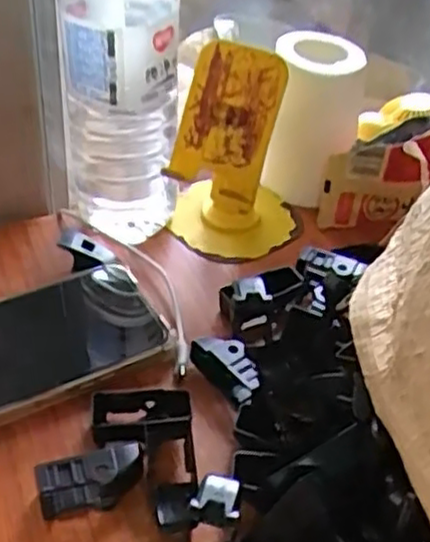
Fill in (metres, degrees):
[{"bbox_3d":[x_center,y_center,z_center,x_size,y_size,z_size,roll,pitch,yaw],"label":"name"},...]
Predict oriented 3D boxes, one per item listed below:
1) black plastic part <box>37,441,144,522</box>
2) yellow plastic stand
[{"bbox_3d":[-0.056,0.096,0.336,0.050,0.024,0.018,-9,42,-17],"label":"black plastic part"},{"bbox_3d":[0.017,-0.075,0.479,0.083,0.137,0.080,14,41,11],"label":"yellow plastic stand"}]

